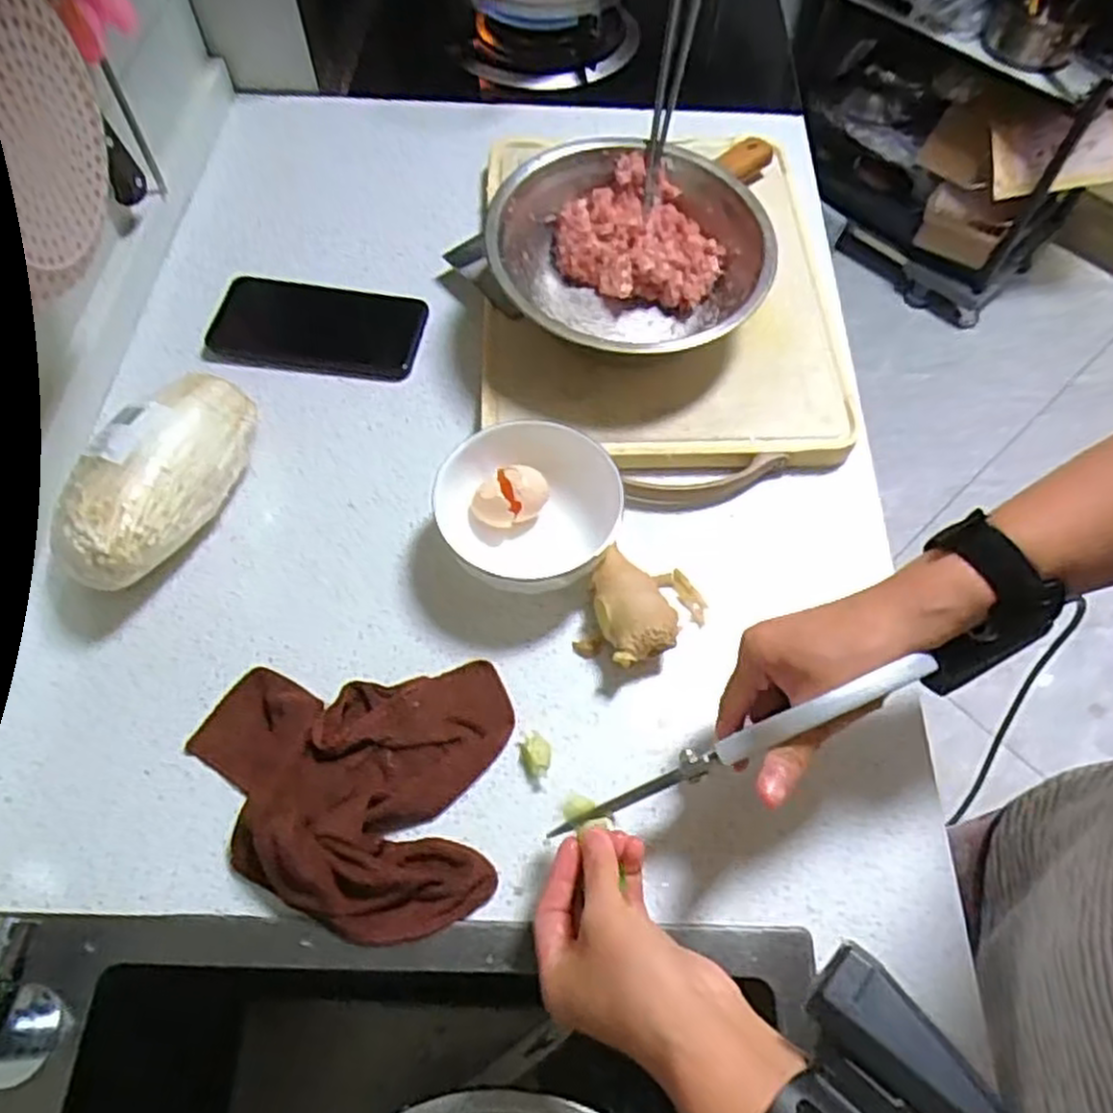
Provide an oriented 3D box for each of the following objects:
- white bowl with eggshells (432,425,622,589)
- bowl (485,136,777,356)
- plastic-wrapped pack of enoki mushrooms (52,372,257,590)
[{"bbox_3d":[-0.016,-0.031,0.512,0.105,0.057,0.118,-35,67,-19],"label":"white bowl with eggshells"},{"bbox_3d":[0.054,-0.217,0.587,0.199,0.068,0.199,0,61,-1],"label":"bowl"},{"bbox_3d":[-0.261,-0.047,0.511,0.073,0.075,0.157,16,62,8],"label":"plastic-wrapped pack of enoki mushrooms"}]

